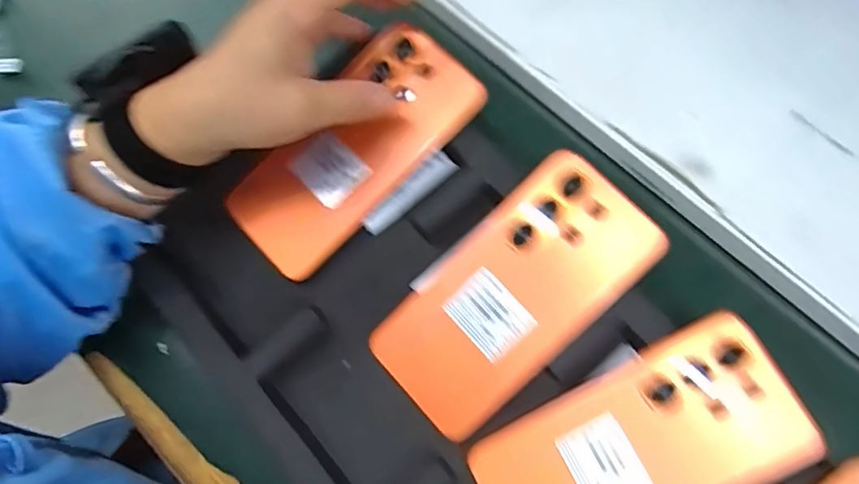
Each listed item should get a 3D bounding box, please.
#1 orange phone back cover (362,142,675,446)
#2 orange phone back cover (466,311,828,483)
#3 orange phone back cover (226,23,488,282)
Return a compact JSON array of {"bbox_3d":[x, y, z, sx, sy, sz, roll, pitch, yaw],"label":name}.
[{"bbox_3d":[0.048,0.031,0.293,0.167,0.010,0.081,-44,79,3],"label":"orange phone back cover"},{"bbox_3d":[0.110,0.112,0.269,0.166,0.006,0.082,-30,77,5],"label":"orange phone back cover"},{"bbox_3d":[-0.049,-0.059,0.318,0.167,0.018,0.078,-44,79,0],"label":"orange phone back cover"}]

